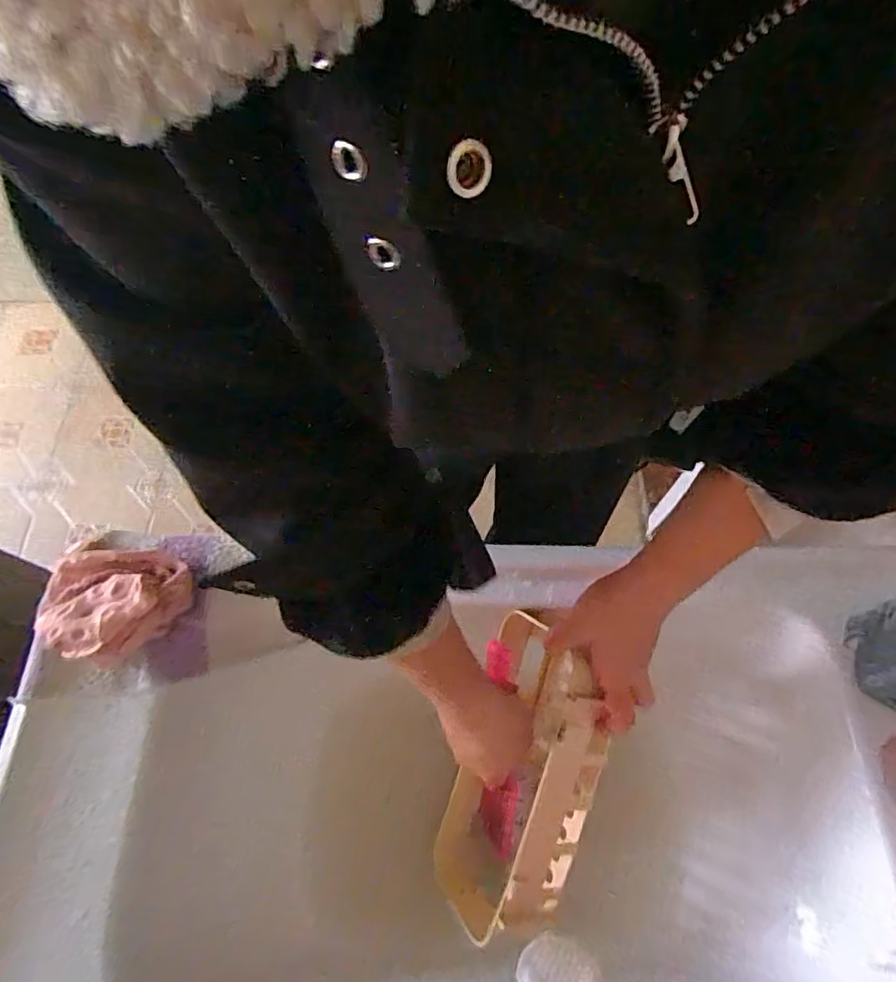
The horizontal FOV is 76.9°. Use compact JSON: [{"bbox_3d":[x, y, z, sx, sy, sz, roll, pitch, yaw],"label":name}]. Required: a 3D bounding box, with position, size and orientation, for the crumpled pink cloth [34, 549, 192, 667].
[{"bbox_3d":[-0.280,0.089,0.474,0.094,0.061,0.101,31,69,14],"label":"crumpled pink cloth"}]

